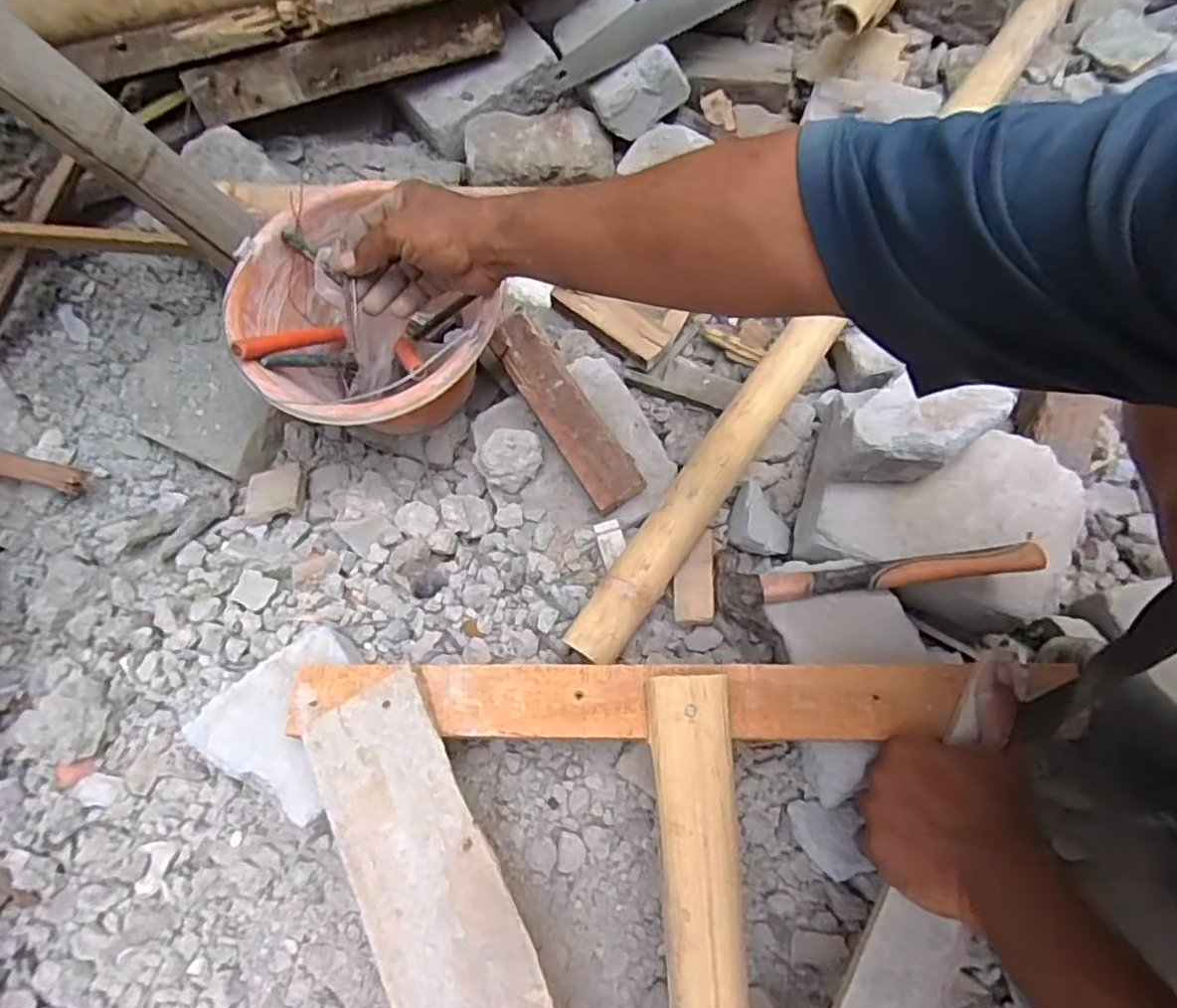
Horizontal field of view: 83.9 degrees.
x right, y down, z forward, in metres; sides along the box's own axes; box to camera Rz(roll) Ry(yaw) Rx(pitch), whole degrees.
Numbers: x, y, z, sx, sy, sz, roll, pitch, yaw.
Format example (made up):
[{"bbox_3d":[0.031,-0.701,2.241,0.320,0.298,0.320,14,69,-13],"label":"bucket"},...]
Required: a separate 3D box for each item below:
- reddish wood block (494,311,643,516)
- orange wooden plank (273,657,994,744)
[{"bbox_3d":[-0.027,-0.098,0.708,0.060,0.044,0.246,-33,75,-9],"label":"reddish wood block"},{"bbox_3d":[0.021,0.156,0.520,0.521,0.010,0.059,0,73,4],"label":"orange wooden plank"}]

